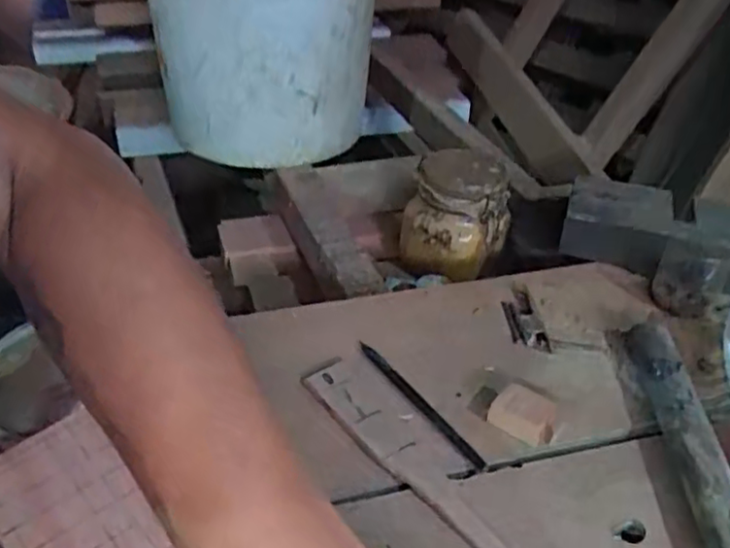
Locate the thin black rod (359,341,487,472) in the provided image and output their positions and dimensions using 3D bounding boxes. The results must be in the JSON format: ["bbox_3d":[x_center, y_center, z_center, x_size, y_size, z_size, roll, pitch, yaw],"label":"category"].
[{"bbox_3d":[0.039,0.089,0.489,0.010,0.007,0.145,-21,42,-28],"label":"thin black rod"}]

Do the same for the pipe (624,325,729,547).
[{"bbox_3d":[0.217,0.122,0.439,0.031,0.034,0.249,4,37,2],"label":"pipe"}]

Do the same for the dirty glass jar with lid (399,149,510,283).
[{"bbox_3d":[0.106,-0.069,0.772,0.118,0.120,0.100,20,40,22],"label":"dirty glass jar with lid"}]

